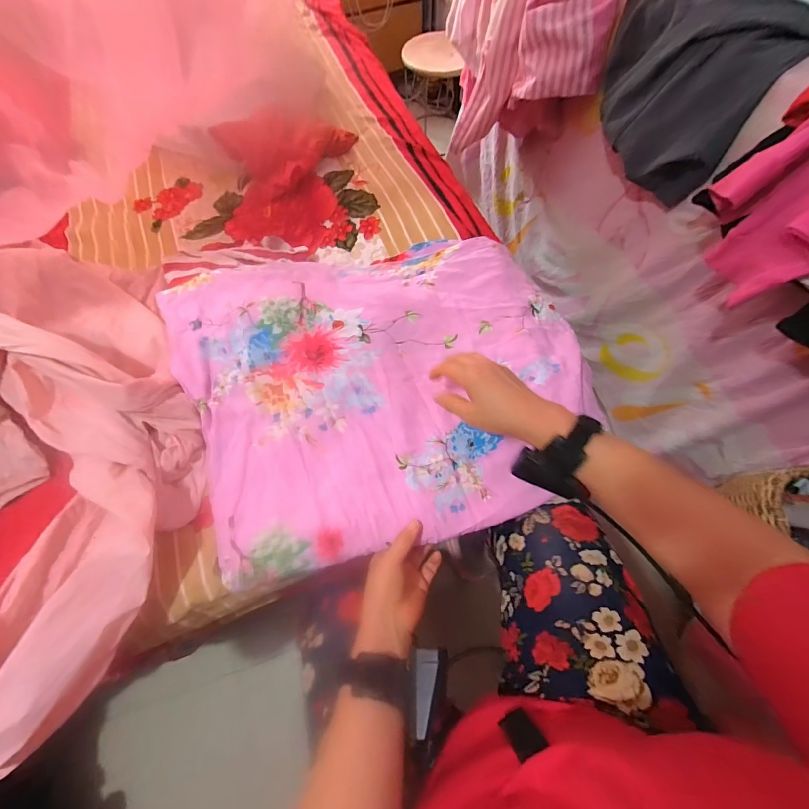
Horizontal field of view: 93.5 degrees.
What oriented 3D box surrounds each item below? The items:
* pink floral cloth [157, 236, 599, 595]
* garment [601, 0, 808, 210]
[{"bbox_3d":[-0.014,-0.033,0.510,0.515,0.034,0.407,-14,75,-9],"label":"pink floral cloth"},{"bbox_3d":[0.402,-0.475,0.573,0.111,0.210,0.287,-22,66,-9],"label":"garment"}]

